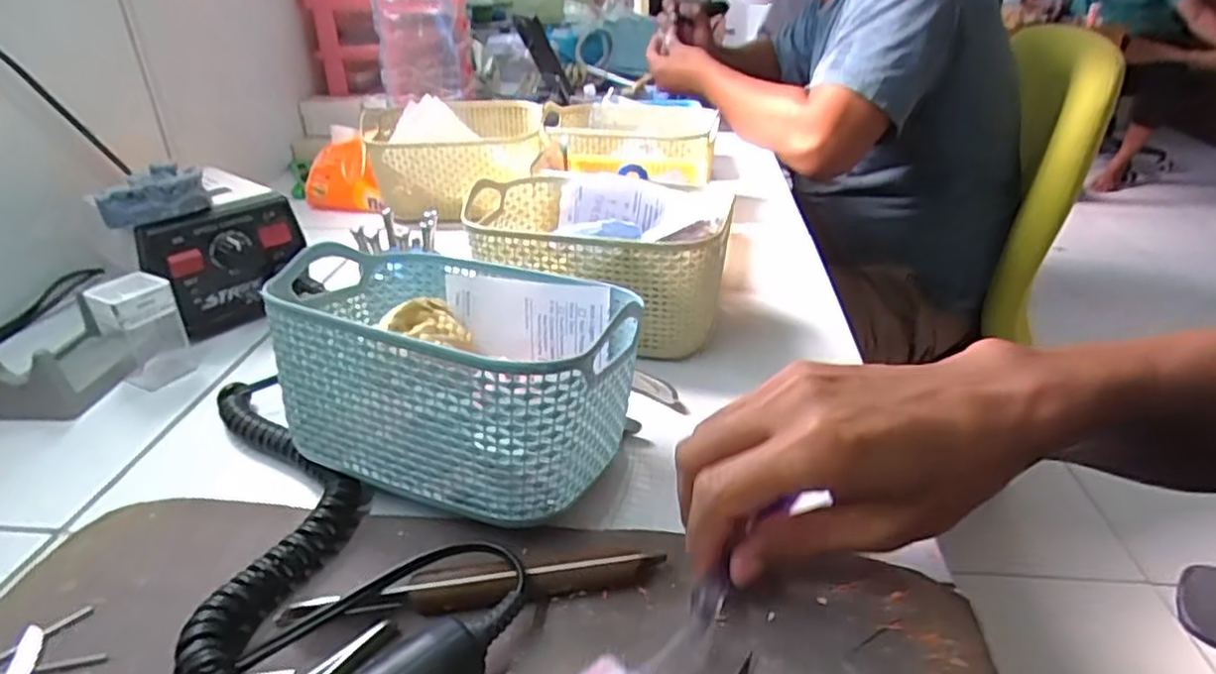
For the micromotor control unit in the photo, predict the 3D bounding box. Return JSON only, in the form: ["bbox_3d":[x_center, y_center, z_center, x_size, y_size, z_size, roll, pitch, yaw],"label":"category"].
[{"bbox_3d":[-0.275,-0.055,0.497,0.072,0.084,0.102,18,34,28],"label":"micromotor control unit"}]

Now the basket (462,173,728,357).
[{"bbox_3d":[-0.006,-0.055,0.481,0.165,0.079,0.116,7,30,12],"label":"basket"}]

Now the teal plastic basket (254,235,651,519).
[{"bbox_3d":[-0.072,0.016,0.347,0.165,0.096,0.120,13,32,23],"label":"teal plastic basket"}]

